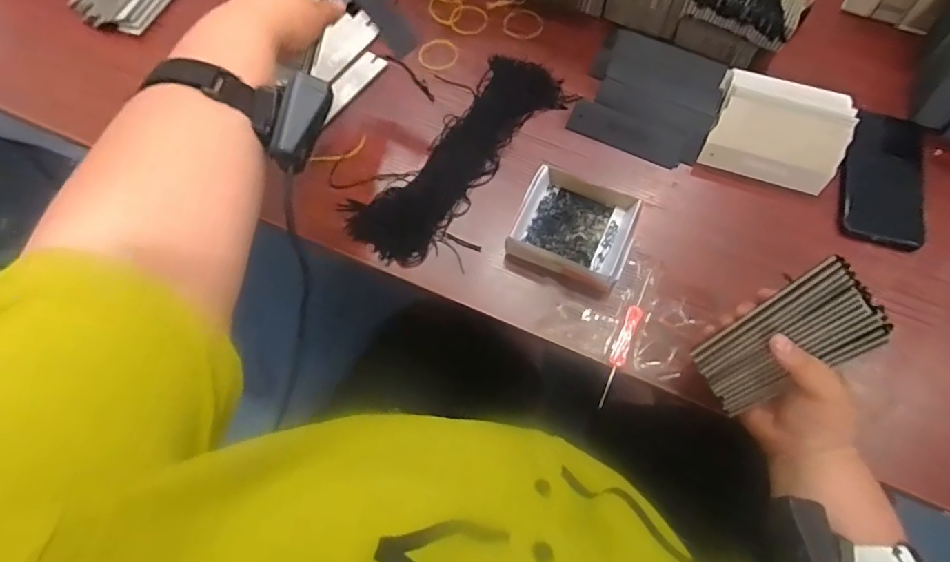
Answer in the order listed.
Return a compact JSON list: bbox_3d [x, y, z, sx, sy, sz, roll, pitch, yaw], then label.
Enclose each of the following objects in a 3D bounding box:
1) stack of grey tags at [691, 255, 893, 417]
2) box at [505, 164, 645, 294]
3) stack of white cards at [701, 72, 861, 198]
[{"bbox_3d":[0.245,0.049,0.430,0.134,0.024,0.065,-43,65,24],"label":"stack of grey tags"},{"bbox_3d":[0.103,-0.056,0.559,0.113,0.033,0.111,22,67,12],"label":"box"},{"bbox_3d":[0.333,-0.166,0.605,0.140,0.039,0.131,19,66,10],"label":"stack of white cards"}]

